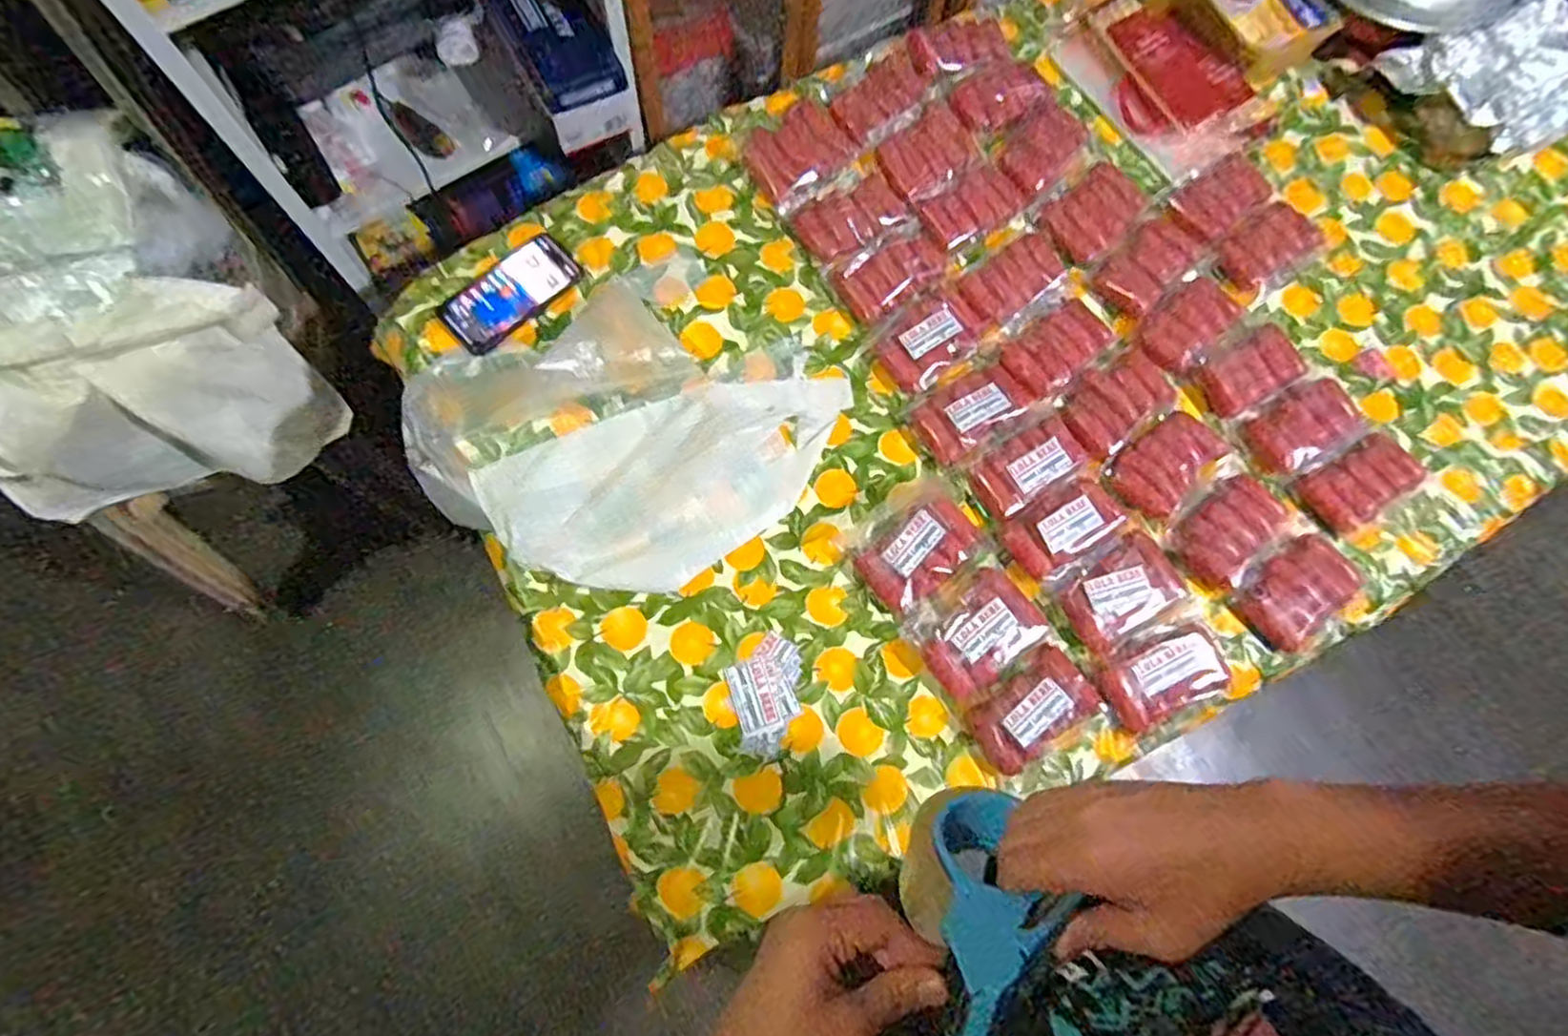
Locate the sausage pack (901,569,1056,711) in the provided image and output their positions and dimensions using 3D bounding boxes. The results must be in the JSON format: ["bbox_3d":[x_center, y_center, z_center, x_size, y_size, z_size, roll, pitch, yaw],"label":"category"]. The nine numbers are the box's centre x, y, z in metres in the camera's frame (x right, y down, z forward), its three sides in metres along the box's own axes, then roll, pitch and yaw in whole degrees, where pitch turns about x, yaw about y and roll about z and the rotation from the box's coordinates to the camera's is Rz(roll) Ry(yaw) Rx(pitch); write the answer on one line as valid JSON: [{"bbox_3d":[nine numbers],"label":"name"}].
[{"bbox_3d":[0.206,0.123,0.760,0.130,0.031,0.101,-35,78,-11],"label":"sausage pack"}]

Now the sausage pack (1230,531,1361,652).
[{"bbox_3d":[0.560,0.079,0.788,0.124,0.022,0.087,-38,79,-11],"label":"sausage pack"}]

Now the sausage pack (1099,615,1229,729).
[{"bbox_3d":[0.401,0.160,0.755,0.136,0.019,0.080,-21,76,-8],"label":"sausage pack"}]

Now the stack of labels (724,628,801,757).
[{"bbox_3d":[-0.014,0.182,0.744,0.078,0.004,0.112,-16,76,-6],"label":"stack of labels"}]

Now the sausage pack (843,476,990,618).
[{"bbox_3d":[0.142,0.024,0.787,0.139,0.025,0.111,-36,79,-11],"label":"sausage pack"}]

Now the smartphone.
[{"bbox_3d":[-0.320,-0.266,0.843,0.162,0.015,0.085,-43,86,-13],"label":"smartphone"}]

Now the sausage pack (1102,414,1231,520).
[{"bbox_3d":[0.436,-0.067,0.822,0.133,0.017,0.085,-43,80,-12],"label":"sausage pack"}]

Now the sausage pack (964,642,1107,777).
[{"bbox_3d":[0.254,0.196,0.736,0.129,0.026,0.077,-34,78,-11],"label":"sausage pack"}]

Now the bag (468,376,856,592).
[{"bbox_3d":[-0.106,-0.048,0.788,0.400,0.040,0.194,-24,77,-8],"label":"bag"}]

